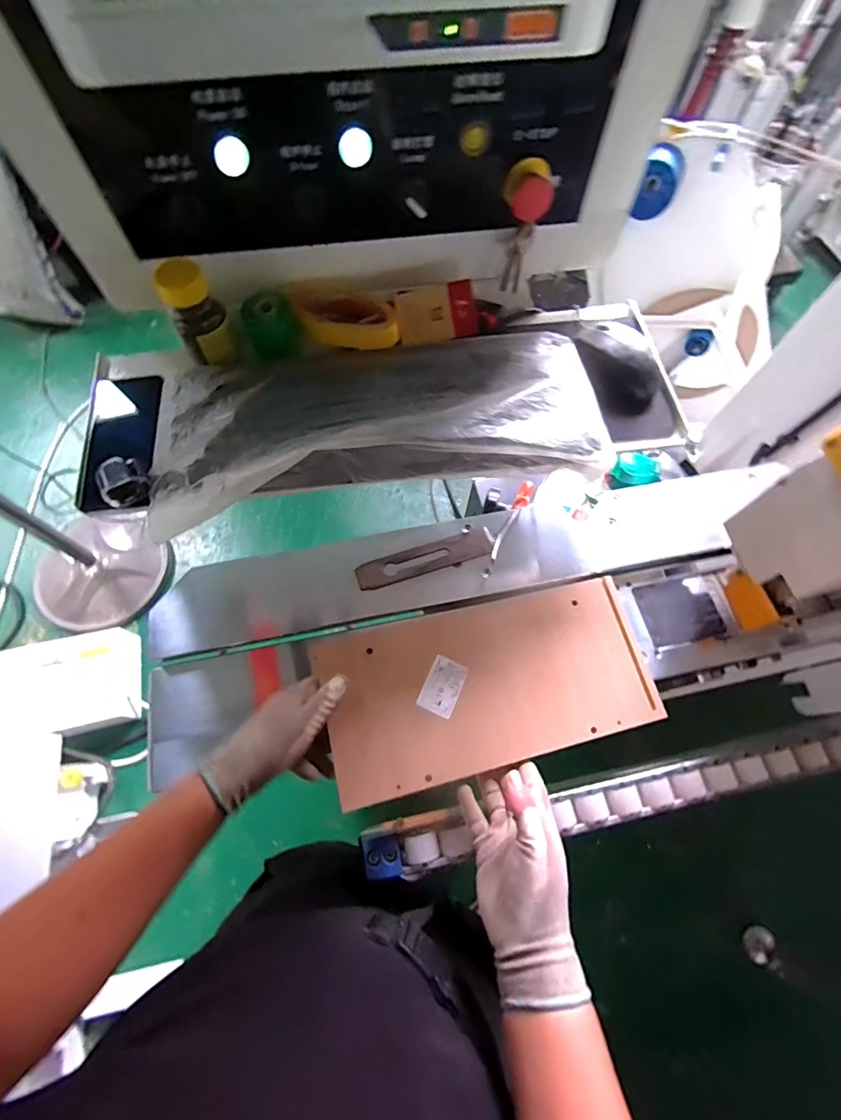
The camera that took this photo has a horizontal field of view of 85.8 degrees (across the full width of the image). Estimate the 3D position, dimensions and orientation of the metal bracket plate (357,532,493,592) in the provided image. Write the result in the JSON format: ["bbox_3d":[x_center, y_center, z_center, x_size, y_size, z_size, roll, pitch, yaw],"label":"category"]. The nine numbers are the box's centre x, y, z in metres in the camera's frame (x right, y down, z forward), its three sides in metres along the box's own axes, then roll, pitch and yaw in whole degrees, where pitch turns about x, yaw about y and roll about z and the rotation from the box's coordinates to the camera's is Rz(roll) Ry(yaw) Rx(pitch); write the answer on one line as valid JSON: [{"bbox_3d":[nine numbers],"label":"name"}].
[{"bbox_3d":[0.005,-0.003,0.581,0.173,0.009,0.038,-16,73,-7],"label":"metal bracket plate"}]

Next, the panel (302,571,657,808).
[{"bbox_3d":[0.082,0.133,0.504,0.364,0.022,0.172,-12,68,-10],"label":"panel"}]

